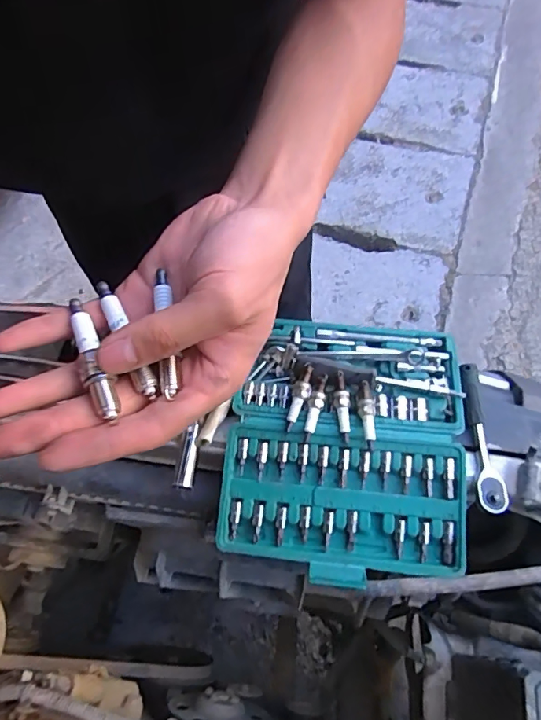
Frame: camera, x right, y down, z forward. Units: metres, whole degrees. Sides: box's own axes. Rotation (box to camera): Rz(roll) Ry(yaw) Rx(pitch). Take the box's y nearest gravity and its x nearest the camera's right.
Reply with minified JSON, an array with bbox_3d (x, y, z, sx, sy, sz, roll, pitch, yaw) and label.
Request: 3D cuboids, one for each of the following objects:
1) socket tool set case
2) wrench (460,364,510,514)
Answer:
[{"bbox_3d":[0.073,0.077,0.486,0.234,0.054,0.257,3,62,2],"label":"socket tool set case"},{"bbox_3d":[0.212,0.073,0.478,0.025,0.015,0.148,-2,61,0],"label":"wrench"}]

